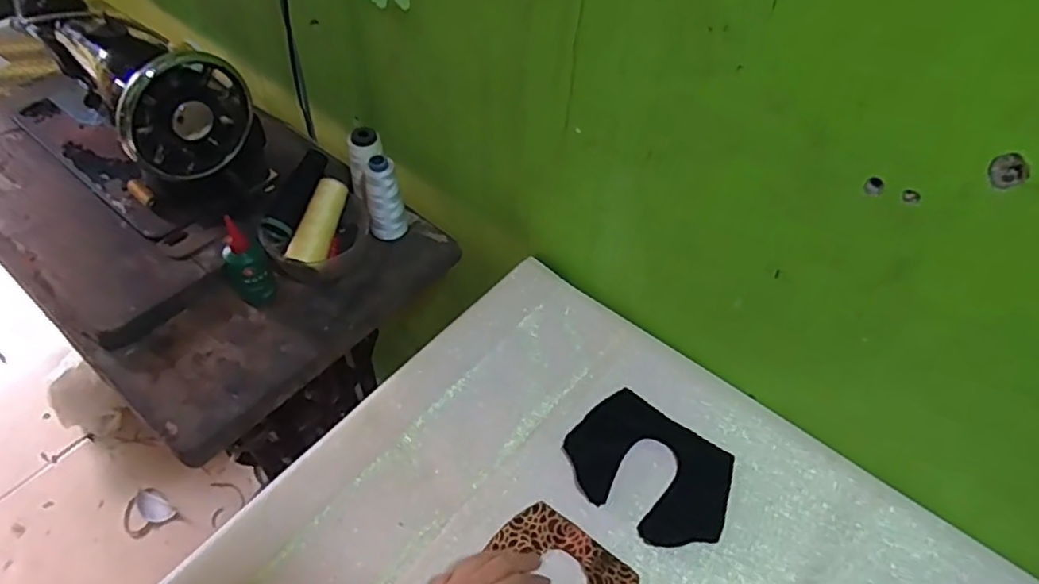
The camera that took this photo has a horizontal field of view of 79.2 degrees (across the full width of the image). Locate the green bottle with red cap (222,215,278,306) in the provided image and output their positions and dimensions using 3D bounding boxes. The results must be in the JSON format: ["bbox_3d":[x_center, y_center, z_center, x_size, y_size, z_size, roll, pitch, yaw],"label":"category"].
[{"bbox_3d":[-0.305,-0.035,0.694,0.045,0.097,0.053,-27,57,-22],"label":"green bottle with red cap"}]

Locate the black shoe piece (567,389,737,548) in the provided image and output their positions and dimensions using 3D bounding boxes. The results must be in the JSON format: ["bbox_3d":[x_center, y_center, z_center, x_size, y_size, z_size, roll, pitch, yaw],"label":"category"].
[{"bbox_3d":[0.126,0.171,0.609,0.156,0.004,0.122,31,55,20],"label":"black shoe piece"}]

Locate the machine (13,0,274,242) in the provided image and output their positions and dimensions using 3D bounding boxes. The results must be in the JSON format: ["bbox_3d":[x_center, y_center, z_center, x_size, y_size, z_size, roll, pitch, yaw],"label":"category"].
[{"bbox_3d":[-0.494,-0.247,0.768,0.378,0.206,0.169,33,57,22],"label":"machine"}]

